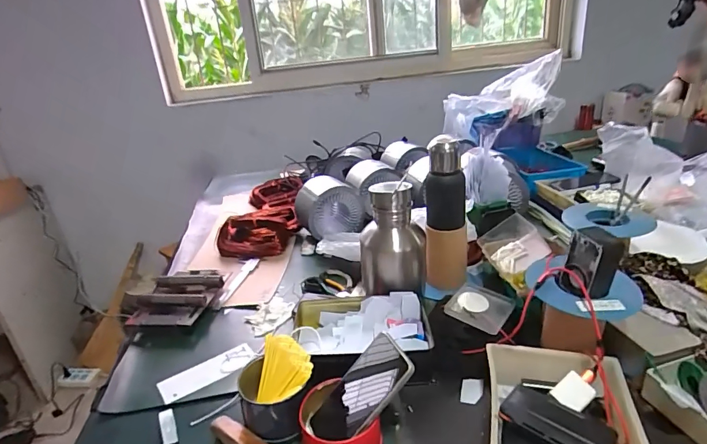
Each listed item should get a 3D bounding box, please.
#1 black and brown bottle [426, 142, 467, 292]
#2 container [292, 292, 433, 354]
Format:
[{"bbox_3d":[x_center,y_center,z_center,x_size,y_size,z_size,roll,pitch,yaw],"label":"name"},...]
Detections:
[{"bbox_3d":[0.182,-0.010,0.836,0.076,0.281,0.064,1,25,16],"label":"black and brown bottle"},{"bbox_3d":[0.012,0.183,0.718,0.229,0.058,0.124,-2,24,9],"label":"container"}]

